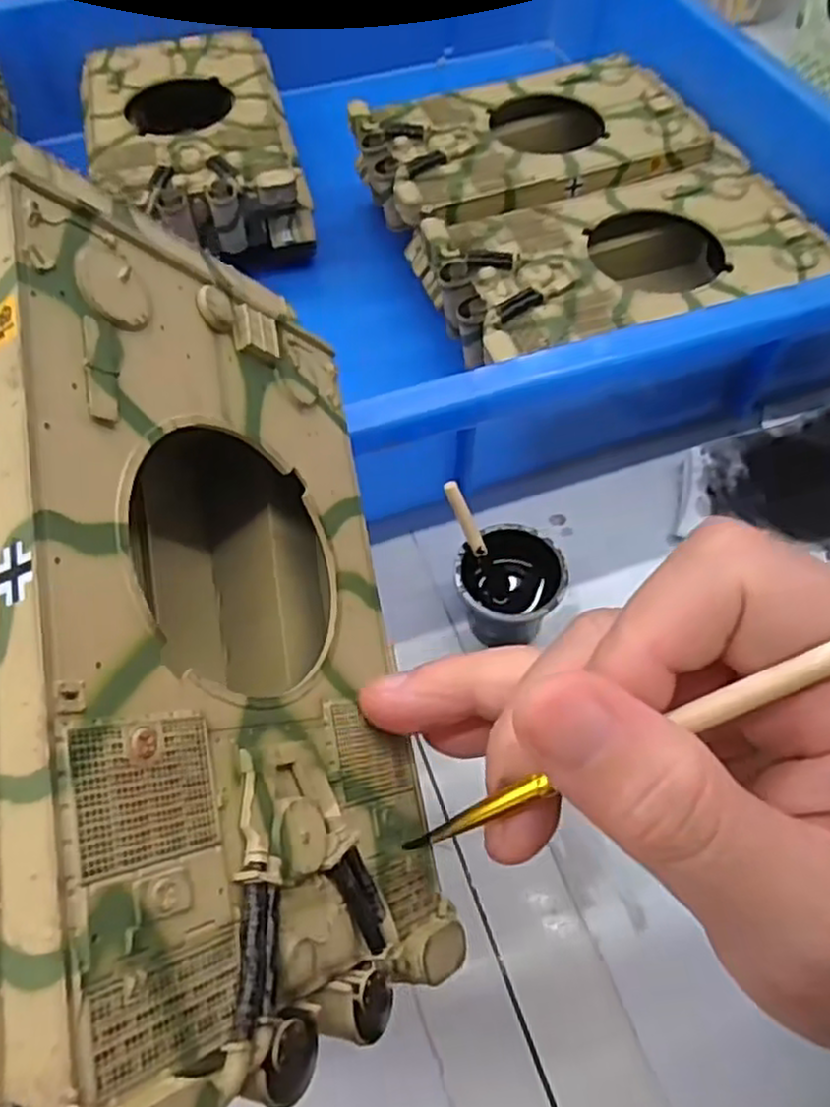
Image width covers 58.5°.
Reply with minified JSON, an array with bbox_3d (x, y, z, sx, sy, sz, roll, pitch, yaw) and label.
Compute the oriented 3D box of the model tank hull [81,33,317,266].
[{"bbox_3d":[-0.114,-0.211,0.379,0.100,0.036,0.157,-13,58,-8],"label":"model tank hull"}]

